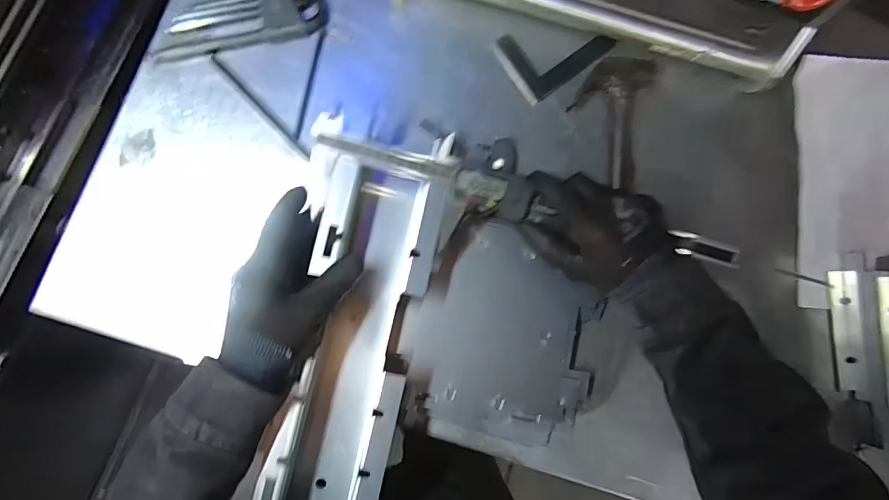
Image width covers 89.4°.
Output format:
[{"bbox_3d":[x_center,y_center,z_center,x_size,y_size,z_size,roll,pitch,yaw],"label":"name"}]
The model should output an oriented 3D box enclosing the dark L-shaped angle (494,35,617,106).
[{"bbox_3d":[0.120,-0.224,0.498,0.111,0.004,0.080,-36,93,4],"label":"dark L-shaped angle"}]

